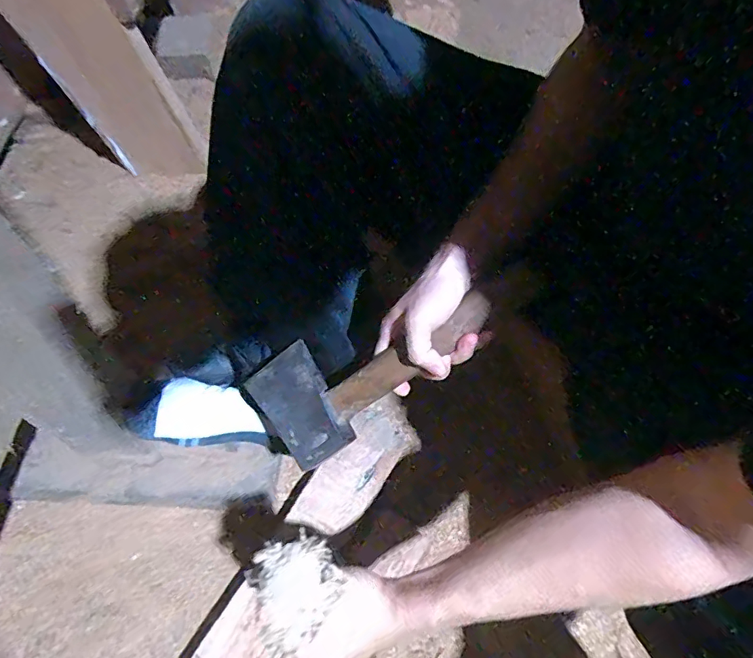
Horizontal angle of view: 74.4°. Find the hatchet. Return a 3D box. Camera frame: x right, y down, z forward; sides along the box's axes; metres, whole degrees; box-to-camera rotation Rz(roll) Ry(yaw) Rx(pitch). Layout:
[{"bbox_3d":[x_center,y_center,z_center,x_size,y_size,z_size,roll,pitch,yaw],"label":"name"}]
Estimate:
[{"bbox_3d":[0.011,0.020,0.444,0.273,0.035,0.103,-33,58,15],"label":"hatchet"}]

